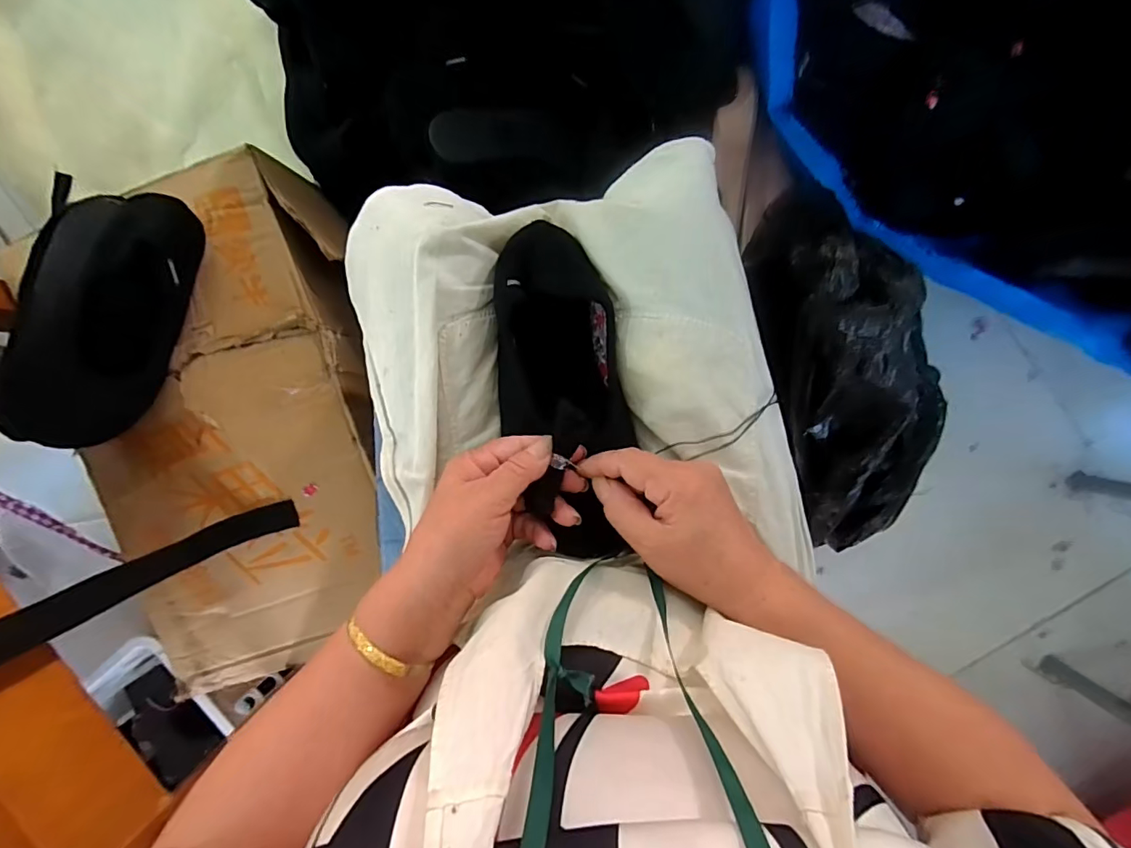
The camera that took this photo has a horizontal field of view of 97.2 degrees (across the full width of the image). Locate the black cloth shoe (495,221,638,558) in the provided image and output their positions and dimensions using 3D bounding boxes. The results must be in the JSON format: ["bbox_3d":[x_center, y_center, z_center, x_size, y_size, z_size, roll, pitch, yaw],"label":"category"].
[{"bbox_3d":[-0.004,-0.029,0.378,0.094,0.074,0.248,-9,76,4],"label":"black cloth shoe"}]

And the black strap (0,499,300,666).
[{"bbox_3d":[-0.362,0.136,0.411,0.134,0.270,0.046,-21,93,5],"label":"black strap"}]

